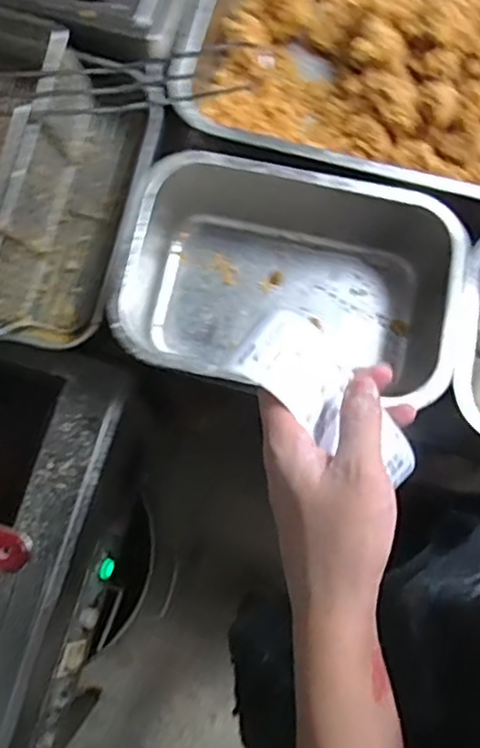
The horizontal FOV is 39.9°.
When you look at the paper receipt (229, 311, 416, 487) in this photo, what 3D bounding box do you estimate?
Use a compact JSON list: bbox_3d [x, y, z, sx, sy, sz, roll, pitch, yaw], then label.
[{"bbox_3d":[0.054,0.021,0.379,0.126,0.013,0.054,47,55,-11],"label":"paper receipt"}]

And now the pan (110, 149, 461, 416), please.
[{"bbox_3d":[0.048,-0.082,0.654,0.316,0.108,0.217,9,78,2],"label":"pan"}]

